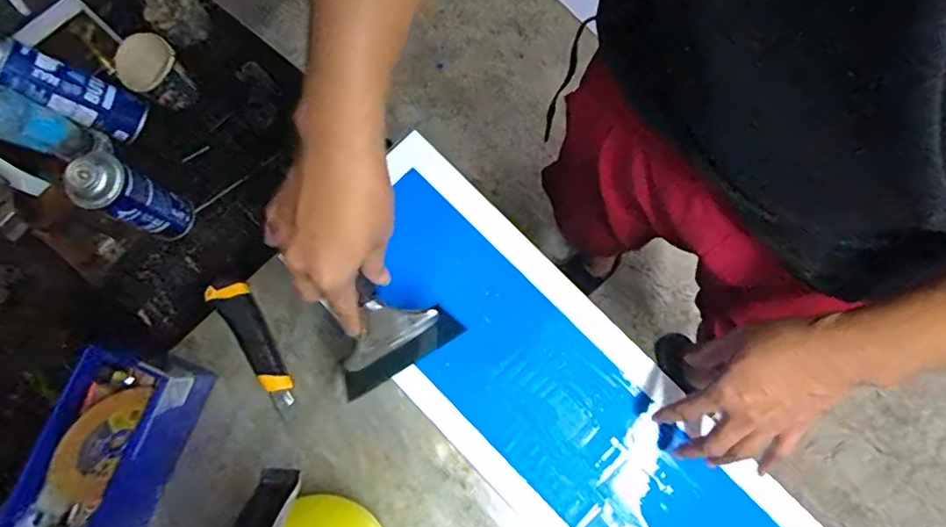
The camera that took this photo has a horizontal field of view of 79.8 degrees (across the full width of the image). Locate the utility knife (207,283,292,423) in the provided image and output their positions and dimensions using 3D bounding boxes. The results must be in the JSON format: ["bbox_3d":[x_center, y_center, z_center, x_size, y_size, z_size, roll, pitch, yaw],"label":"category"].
[{"bbox_3d":[-0.224,0.082,0.588,0.039,0.021,0.150,-35,81,-5],"label":"utility knife"}]

